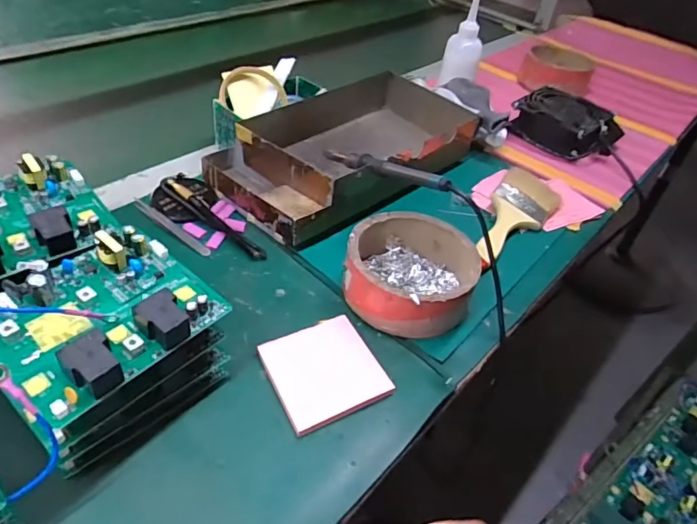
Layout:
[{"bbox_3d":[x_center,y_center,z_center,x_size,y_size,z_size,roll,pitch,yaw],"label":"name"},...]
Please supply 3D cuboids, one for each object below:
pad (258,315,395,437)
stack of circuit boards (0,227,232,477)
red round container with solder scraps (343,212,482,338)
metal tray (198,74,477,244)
[{"bbox_3d":[-0.020,0.088,0.406,0.086,0.007,0.085,-16,47,-24],"label":"pad"},{"bbox_3d":[-0.173,0.058,0.354,0.116,0.101,0.140,33,48,25],"label":"stack of circuit boards"},{"bbox_3d":[0.059,0.010,0.469,0.118,0.053,0.114,4,42,-4],"label":"red round container with solder scraps"},{"bbox_3d":[0.005,-0.142,0.616,0.184,0.068,0.330,35,49,27],"label":"metal tray"}]

